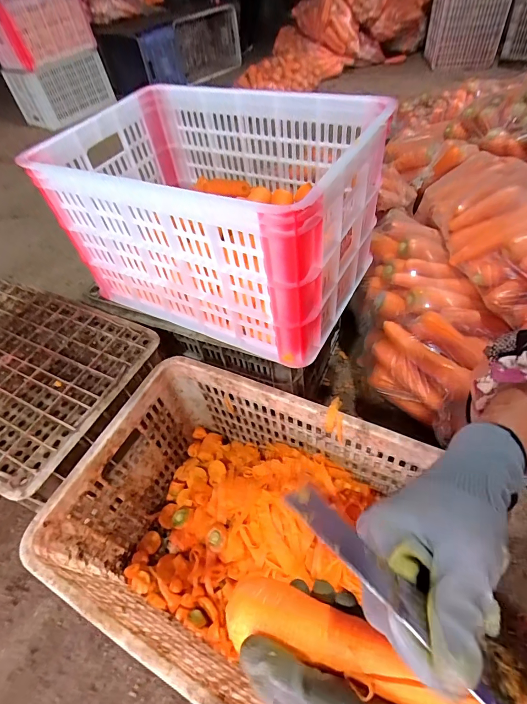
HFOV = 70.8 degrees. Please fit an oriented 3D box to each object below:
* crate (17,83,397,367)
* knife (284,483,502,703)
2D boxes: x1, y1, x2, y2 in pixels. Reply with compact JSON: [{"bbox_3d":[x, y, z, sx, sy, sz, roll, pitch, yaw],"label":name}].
[{"bbox_3d":[-0.078,-0.252,0.676,0.501,0.294,0.343,19,56,21],"label":"crate"},{"bbox_3d":[0.073,0.132,0.196,0.161,0.004,0.020,45,37,4],"label":"knife"}]

